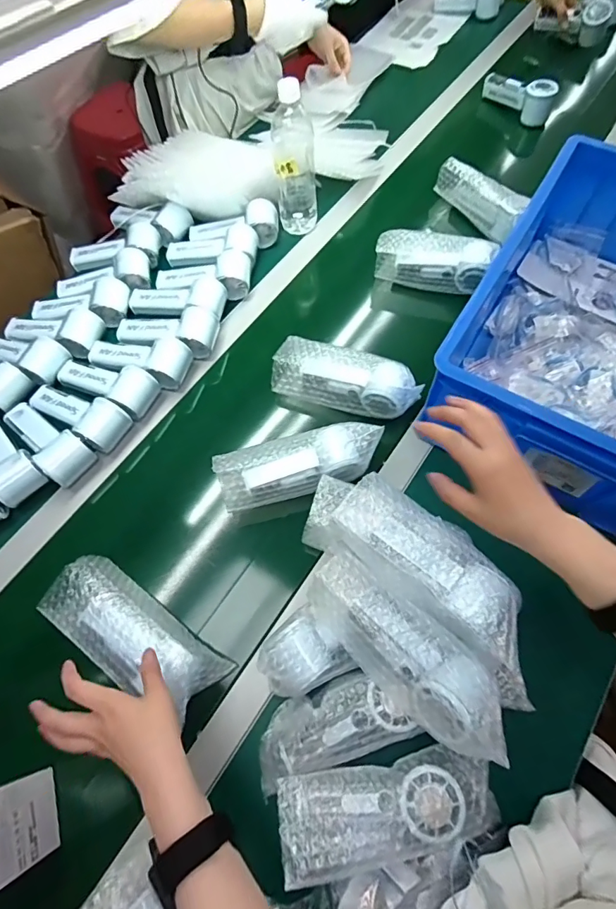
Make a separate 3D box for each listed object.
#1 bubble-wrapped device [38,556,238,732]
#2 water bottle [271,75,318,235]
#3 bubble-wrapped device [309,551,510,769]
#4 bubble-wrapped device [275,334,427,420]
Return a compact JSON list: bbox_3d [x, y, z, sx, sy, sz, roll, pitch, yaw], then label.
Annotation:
[{"bbox_3d":[-0.191,0.201,0.500,0.210,0.056,0.084,29,70,9],"label":"bubble-wrapped device"},{"bbox_3d":[-0.022,-0.471,0.731,0.068,0.216,0.058,-8,65,0],"label":"water bottle"},{"bbox_3d":[0.088,0.175,0.425,0.195,0.048,0.081,40,73,19],"label":"bubble-wrapped device"},{"bbox_3d":[0.053,-0.108,0.635,0.202,0.058,0.078,19,67,12],"label":"bubble-wrapped device"}]

